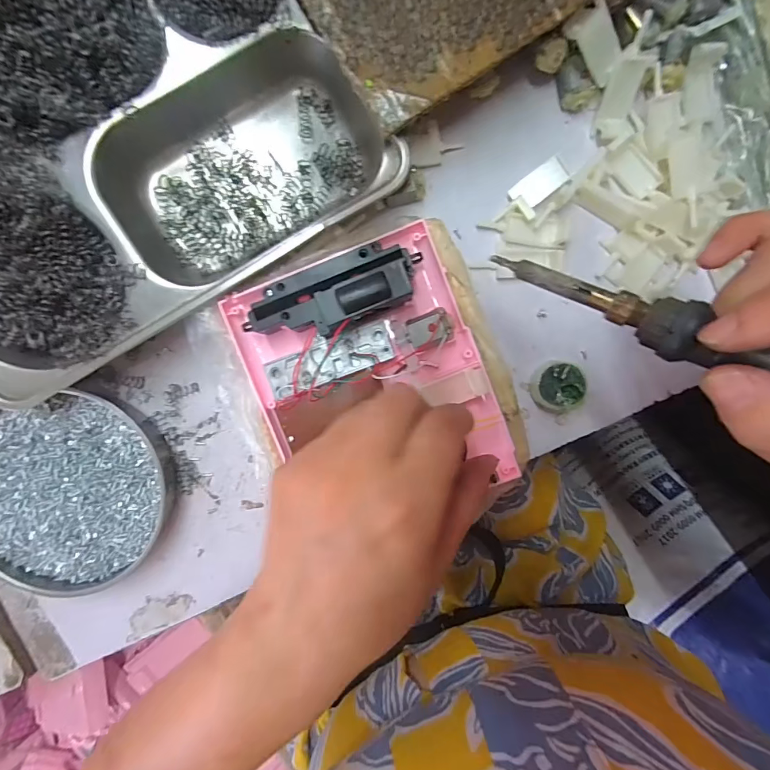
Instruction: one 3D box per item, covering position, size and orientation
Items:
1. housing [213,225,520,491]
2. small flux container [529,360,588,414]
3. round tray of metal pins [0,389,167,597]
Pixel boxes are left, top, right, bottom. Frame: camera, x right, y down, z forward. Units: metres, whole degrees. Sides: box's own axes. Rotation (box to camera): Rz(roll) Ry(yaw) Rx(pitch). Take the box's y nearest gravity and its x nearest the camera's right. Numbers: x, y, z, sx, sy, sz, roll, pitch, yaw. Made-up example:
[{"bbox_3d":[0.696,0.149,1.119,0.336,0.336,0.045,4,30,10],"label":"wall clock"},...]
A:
[{"bbox_3d":[-0.009,-0.002,0.231,0.130,0.040,0.150,-21,94,2],"label":"housing"},{"bbox_3d":[0.118,0.003,0.269,0.031,0.015,0.036,-21,95,1],"label":"small flux container"},{"bbox_3d":[-0.214,0.075,0.270,0.122,0.023,0.129,0,95,-1],"label":"round tray of metal pins"}]

